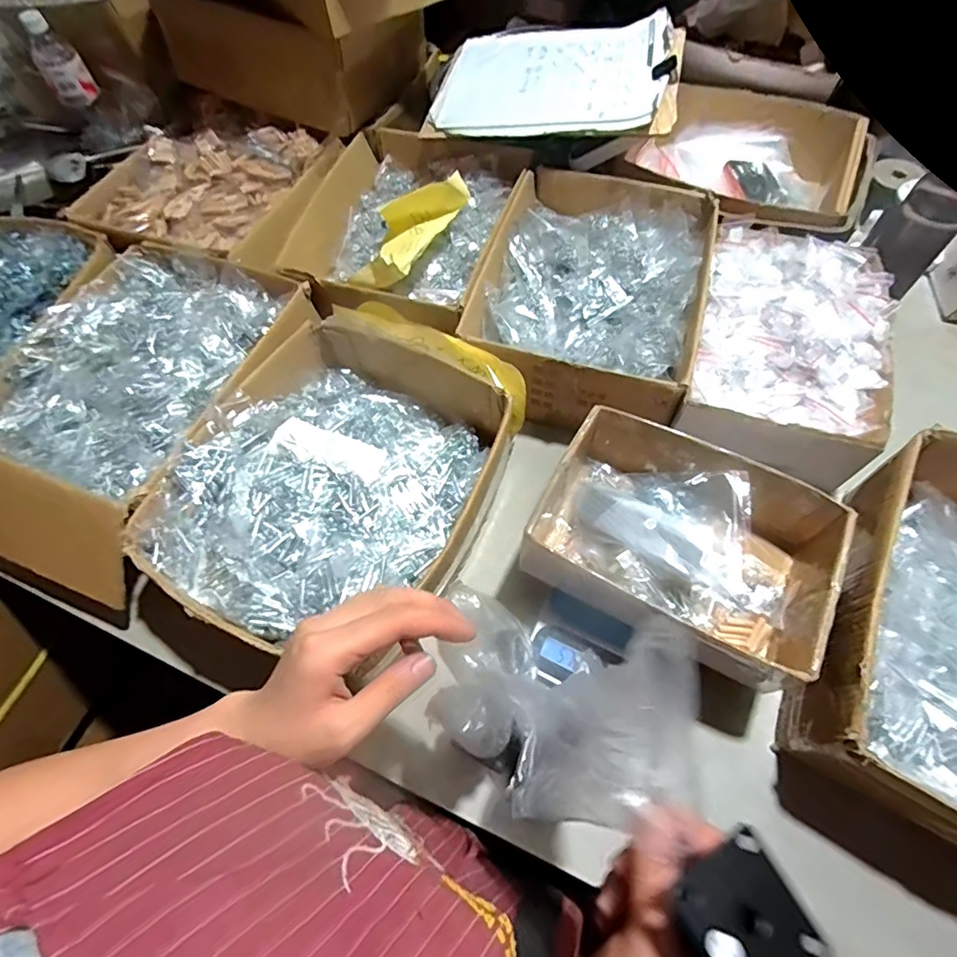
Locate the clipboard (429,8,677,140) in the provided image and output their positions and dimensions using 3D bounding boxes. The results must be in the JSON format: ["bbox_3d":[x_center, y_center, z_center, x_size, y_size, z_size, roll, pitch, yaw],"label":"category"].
[{"bbox_3d":[0.097,-0.543,0.723,0.305,0.022,0.226,13,70,17],"label":"clipboard"}]

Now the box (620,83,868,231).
[{"bbox_3d":[0.350,-0.411,0.719,0.274,0.082,0.238,20,62,12],"label":"box"}]

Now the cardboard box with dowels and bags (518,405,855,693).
[{"bbox_3d":[0.190,0.055,0.506,0.247,0.086,0.176,28,64,16],"label":"cardboard box with dowels and bags"}]

